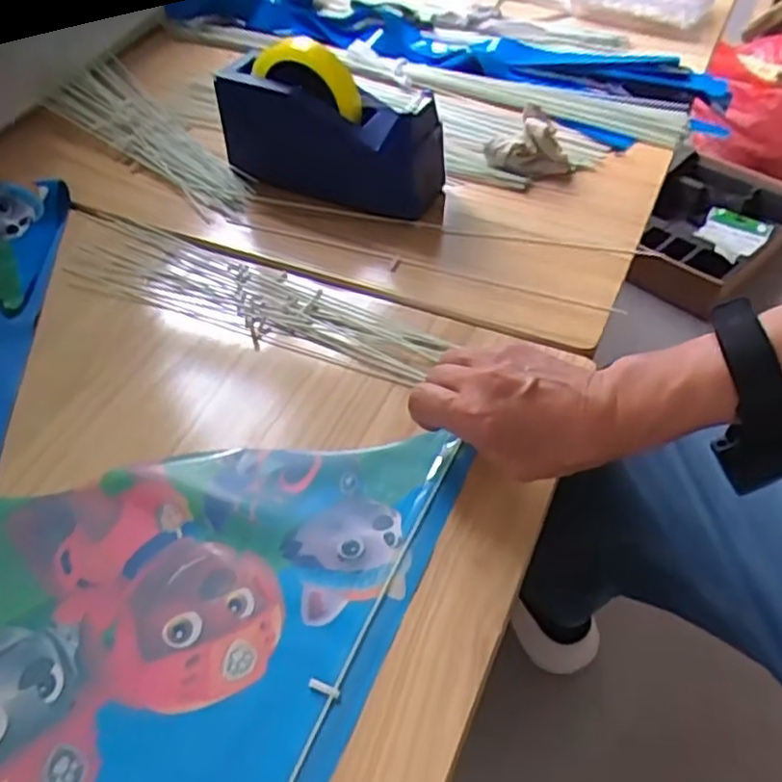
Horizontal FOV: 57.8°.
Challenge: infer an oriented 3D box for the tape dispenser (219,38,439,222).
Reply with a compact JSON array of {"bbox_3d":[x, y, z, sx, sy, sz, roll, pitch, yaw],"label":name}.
[{"bbox_3d":[-0.058,-0.232,0.627,0.203,0.122,0.060,12,52,10],"label":"tape dispenser"}]

